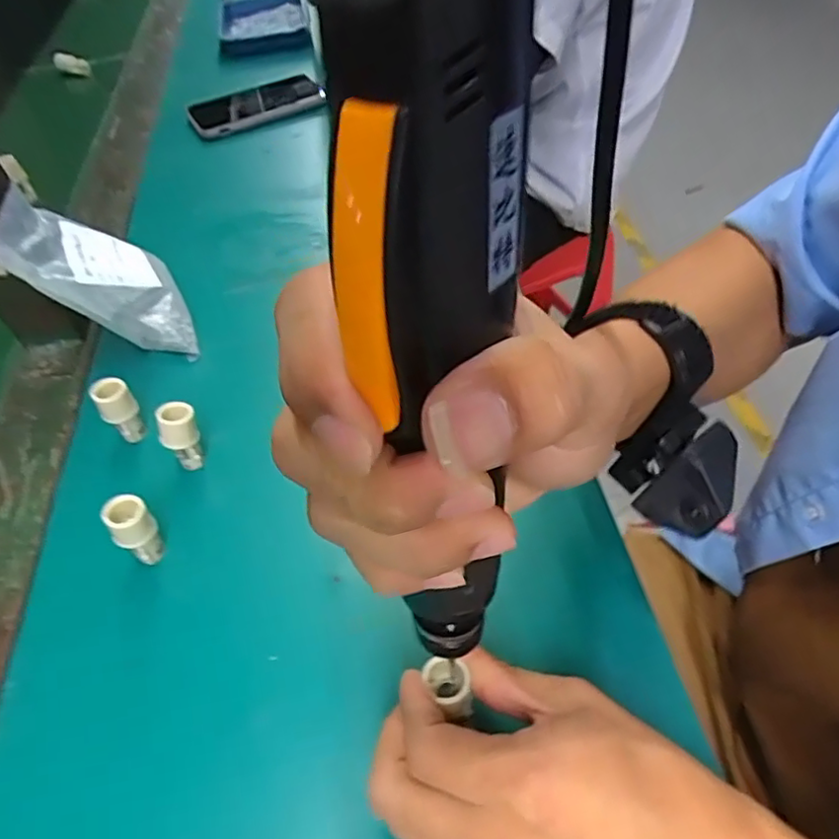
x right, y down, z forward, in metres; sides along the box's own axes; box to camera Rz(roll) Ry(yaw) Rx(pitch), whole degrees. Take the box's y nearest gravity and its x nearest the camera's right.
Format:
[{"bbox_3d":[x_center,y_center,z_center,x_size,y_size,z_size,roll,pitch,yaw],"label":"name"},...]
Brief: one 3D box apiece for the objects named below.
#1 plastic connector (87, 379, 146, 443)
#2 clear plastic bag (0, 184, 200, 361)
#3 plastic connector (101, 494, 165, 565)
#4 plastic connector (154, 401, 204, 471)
[{"bbox_3d":[-0.178,-0.005,0.372,0.020,0.041,0.015,-39,58,-23],"label":"plastic connector"},{"bbox_3d":[-0.212,-0.097,0.413,0.038,0.120,0.104,-41,56,23],"label":"clear plastic bag"},{"bbox_3d":[-0.143,0.057,0.317,0.020,0.041,0.017,-38,58,-23],"label":"plastic connector"},{"bbox_3d":[-0.134,0.013,0.358,0.022,0.047,0.019,-28,55,-16],"label":"plastic connector"}]

